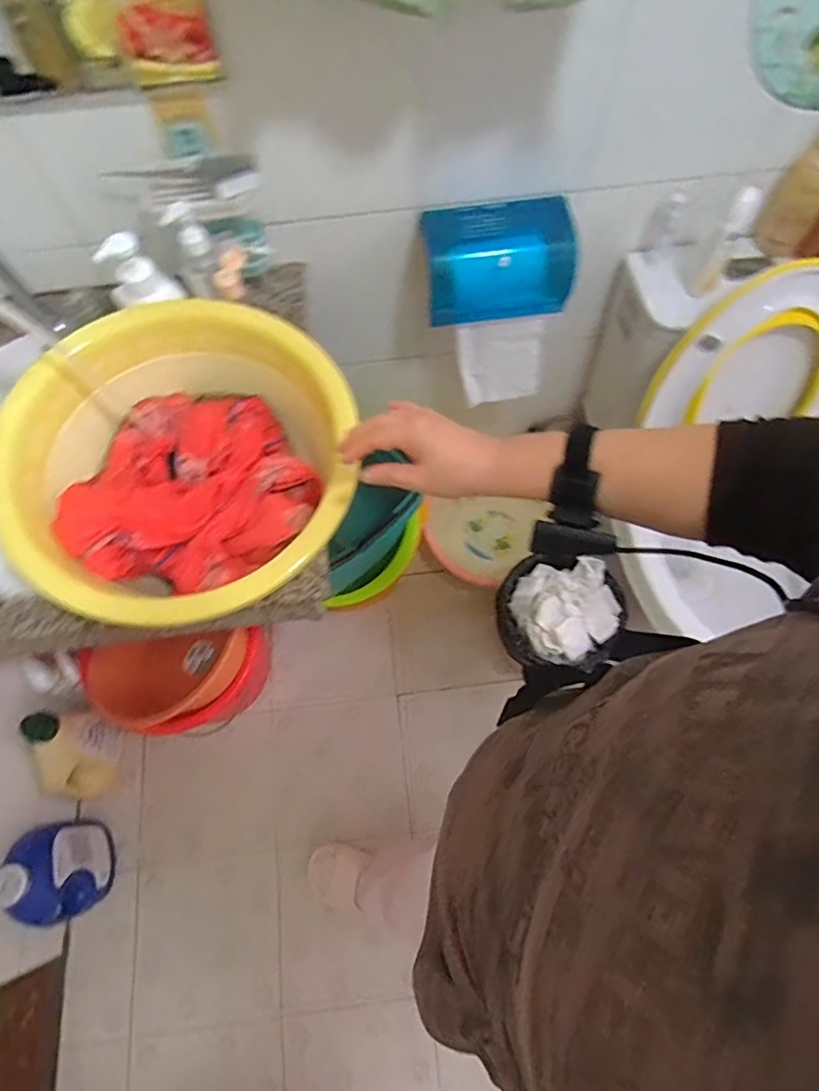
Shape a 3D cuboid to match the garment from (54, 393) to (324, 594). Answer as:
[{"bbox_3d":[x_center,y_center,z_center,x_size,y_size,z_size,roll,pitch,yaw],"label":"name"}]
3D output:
[{"bbox_3d":[-0.242,-0.078,0.699,0.264,0.077,0.255,0,67,1],"label":"garment"}]

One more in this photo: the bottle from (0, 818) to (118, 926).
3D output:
[{"bbox_3d":[-0.696,0.639,1.147,0.109,0.319,0.163,14,68,7],"label":"bottle"}]

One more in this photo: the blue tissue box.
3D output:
[{"bbox_3d":[0.138,-0.447,0.930,0.239,0.150,0.116,-3,67,0],"label":"blue tissue box"}]

